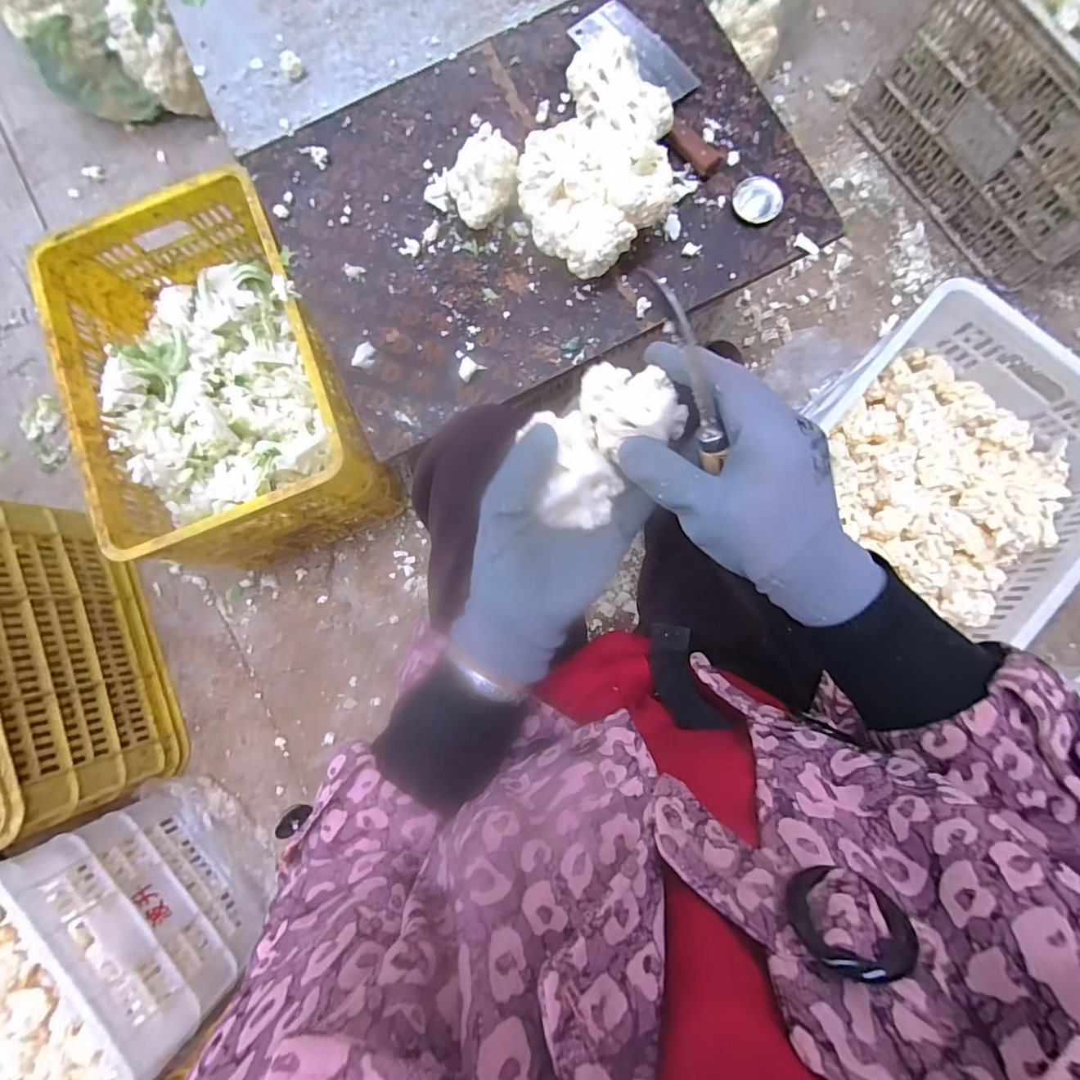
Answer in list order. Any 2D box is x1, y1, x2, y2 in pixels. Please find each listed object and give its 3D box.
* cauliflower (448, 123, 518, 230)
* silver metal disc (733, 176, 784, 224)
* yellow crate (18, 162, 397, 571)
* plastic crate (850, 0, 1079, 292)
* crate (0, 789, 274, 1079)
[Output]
[{"bbox_3d":[-0.076,-0.483,0.671,0.090,0.082,0.098,0,83,3],"label":"cauliflower"},{"bbox_3d":[0.298,-0.464,0.689,0.061,0.015,0.060,0,83,3],"label":"silver metal disc"},{"bbox_3d":[-0.502,-0.247,0.843,0.360,0.278,0.518,-22,82,0],"label":"yellow crate"},{"bbox_3d":[0.879,-0.779,0.848,0.378,0.284,0.516,-33,83,-1],"label":"plastic crate"},{"bbox_3d":[-0.748,0.705,0.731,0.538,0.251,0.352,-42,81,-4],"label":"crate"}]

